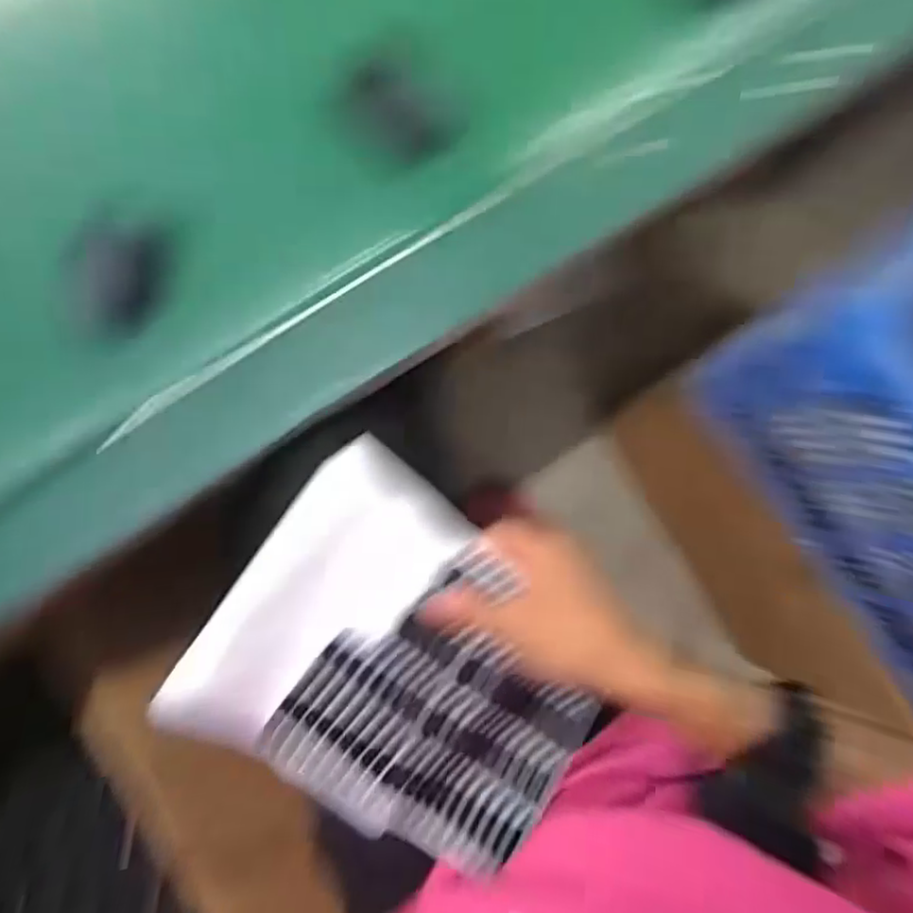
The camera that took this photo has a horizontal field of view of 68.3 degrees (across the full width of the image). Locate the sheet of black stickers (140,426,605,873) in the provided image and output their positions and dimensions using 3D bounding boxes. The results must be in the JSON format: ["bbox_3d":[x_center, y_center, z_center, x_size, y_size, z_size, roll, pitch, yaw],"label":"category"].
[{"bbox_3d":[-0.026,0.138,0.422,0.250,0.022,0.189,41,84,-19],"label":"sheet of black stickers"}]

